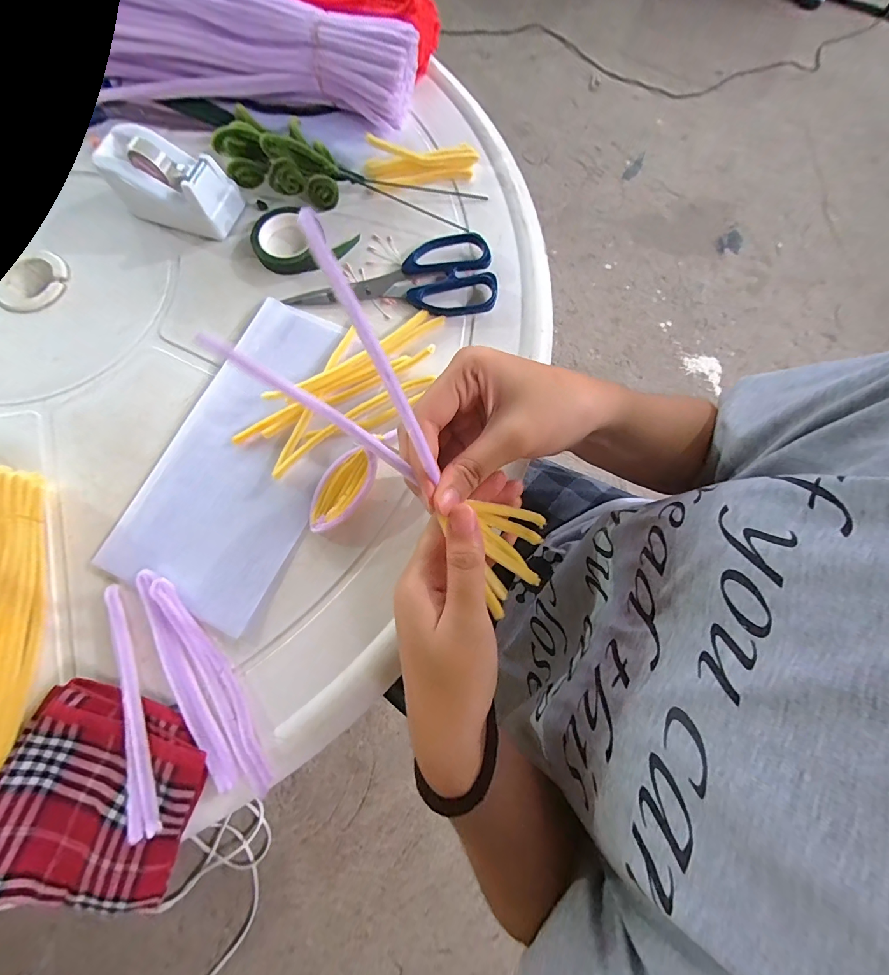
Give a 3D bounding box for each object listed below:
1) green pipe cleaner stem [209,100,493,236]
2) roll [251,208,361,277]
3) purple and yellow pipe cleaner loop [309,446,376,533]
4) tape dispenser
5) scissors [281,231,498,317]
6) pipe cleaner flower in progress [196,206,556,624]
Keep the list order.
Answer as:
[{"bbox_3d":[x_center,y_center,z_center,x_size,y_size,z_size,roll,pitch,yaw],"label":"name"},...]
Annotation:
[{"bbox_3d":[-0.076,-0.273,0.334,0.204,0.051,0.075,18,75,5],"label":"green pipe cleaner stem"},{"bbox_3d":[-0.128,-0.212,0.335,0.086,0.016,0.060,25,76,6],"label":"roll"},{"bbox_3d":[-0.074,0.002,0.279,0.034,0.017,0.064,30,76,8],"label":"purple and yellow pipe cleaner loop"},{"bbox_3d":[-0.234,-0.261,0.334,0.099,0.050,0.050,18,75,5],"label":"tape dispenser"},{"bbox_3d":[-0.043,-0.178,0.326,0.169,0.011,0.071,-1,75,-1],"label":"scissors"},{"bbox_3d":[-0.014,-0.016,0.201,0.205,0.043,0.061,45,77,-23],"label":"pipe cleaner flower in progress"}]

